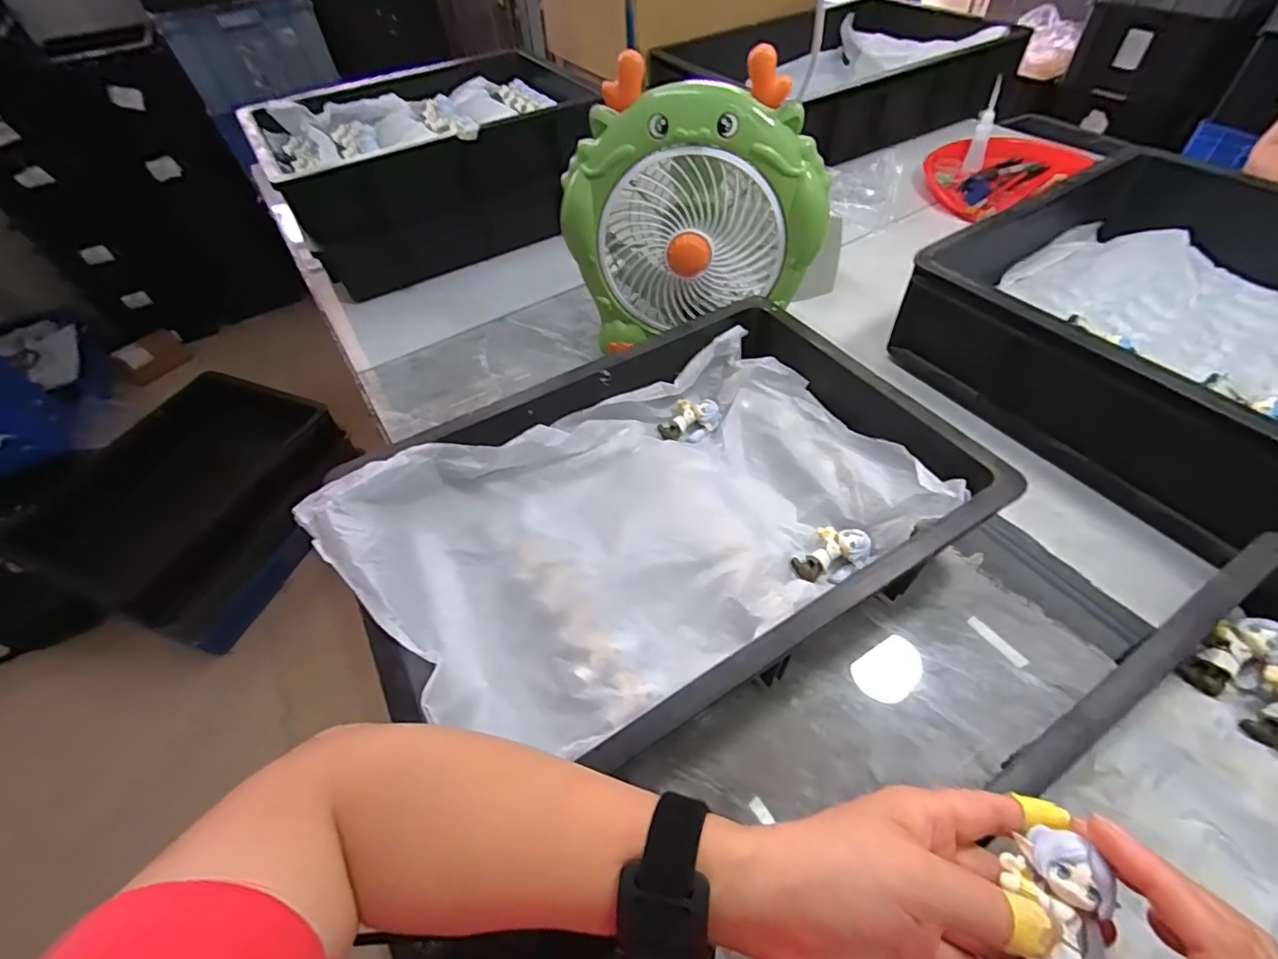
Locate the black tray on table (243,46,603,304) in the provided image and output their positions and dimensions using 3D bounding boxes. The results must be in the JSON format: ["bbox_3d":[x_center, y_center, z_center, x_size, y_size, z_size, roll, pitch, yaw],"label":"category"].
[{"bbox_3d":[-0.317,-0.497,0.881,0.464,0.193,0.328,-28,54,-17],"label":"black tray on table"}]

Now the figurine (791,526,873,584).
[{"bbox_3d":[0.162,0.064,0.453,0.046,0.019,0.059,36,62,29],"label":"figurine"}]

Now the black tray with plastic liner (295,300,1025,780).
[{"bbox_3d":[0.017,0.028,0.451,0.470,0.089,0.308,-27,54,-16],"label":"black tray with plastic liner"}]

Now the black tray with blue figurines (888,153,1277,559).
[{"bbox_3d":[0.600,-0.101,0.483,0.428,0.112,0.591,-32,56,-20],"label":"black tray with blue figurines"}]

